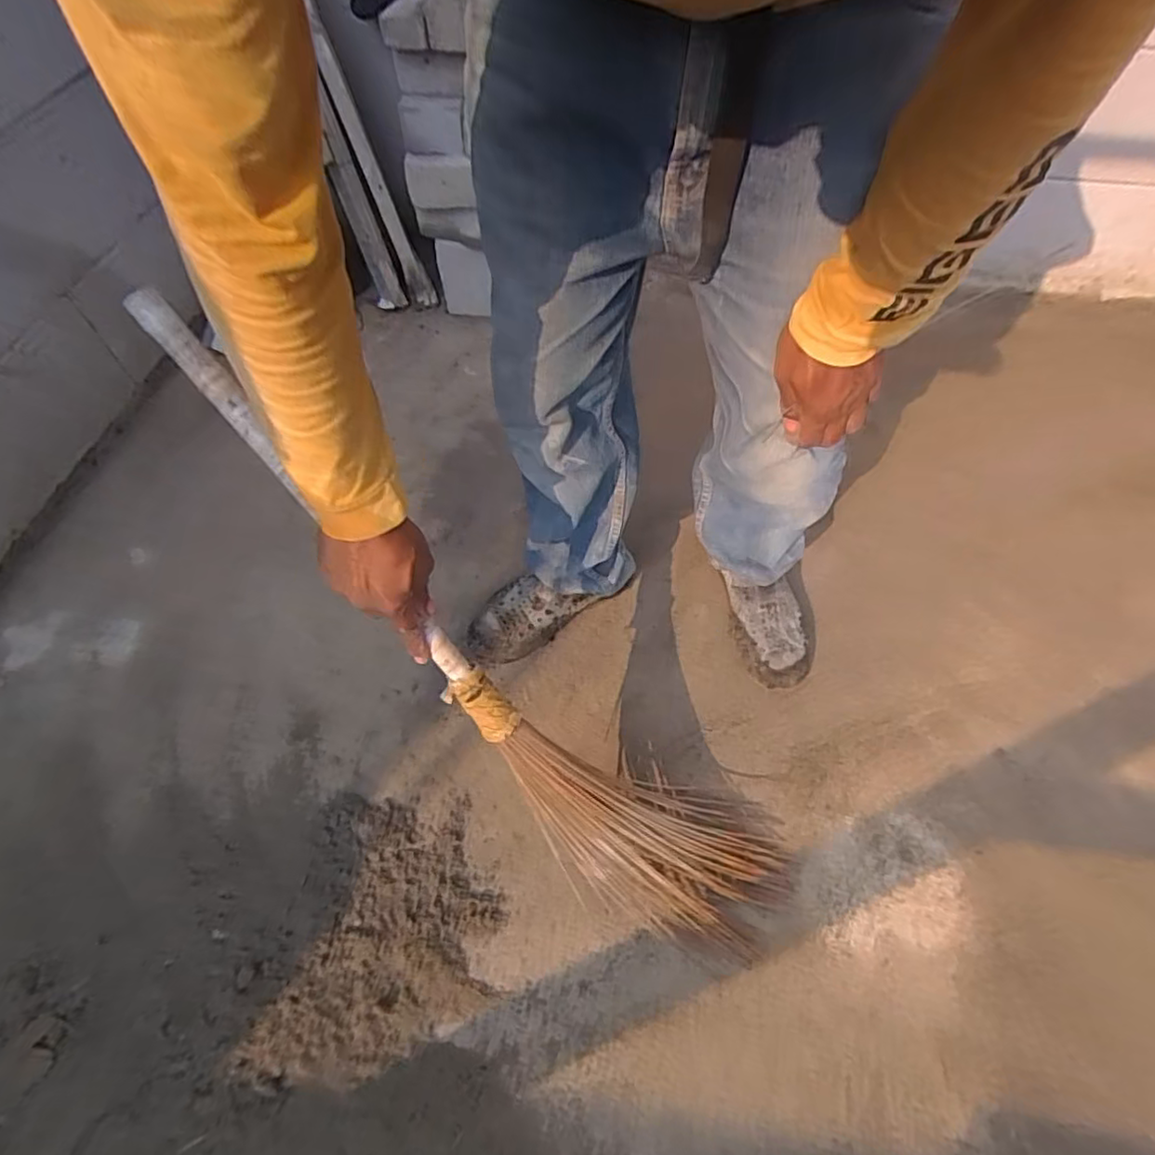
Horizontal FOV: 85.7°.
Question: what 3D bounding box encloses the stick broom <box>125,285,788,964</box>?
[{"bbox_3d":[-0.085,0.116,0.659,0.890,0.148,0.170,48,61,-21],"label":"stick broom"}]

